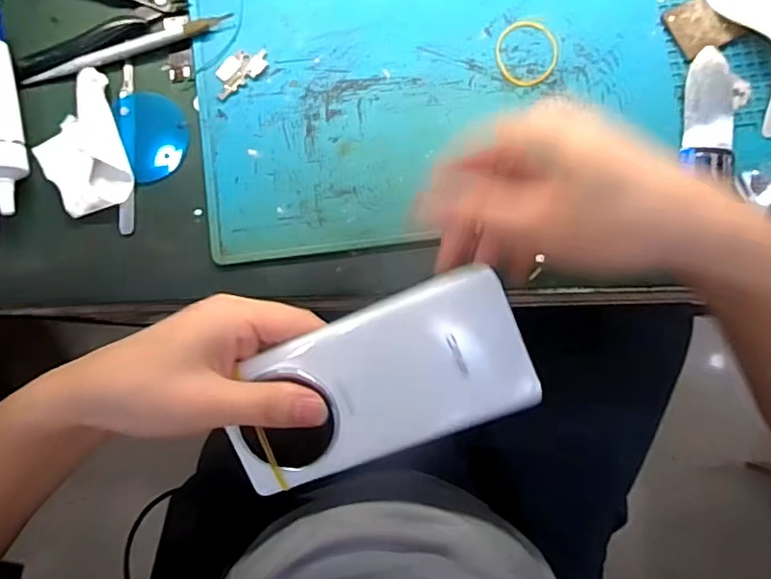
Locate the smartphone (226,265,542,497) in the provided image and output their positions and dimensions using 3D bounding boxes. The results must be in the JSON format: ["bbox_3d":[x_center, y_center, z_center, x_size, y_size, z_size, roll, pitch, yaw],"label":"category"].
[{"bbox_3d":[-0.007,0.051,0.285,0.159,0.008,0.077,-24,91,9],"label":"smartphone"}]

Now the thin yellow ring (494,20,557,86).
[{"bbox_3d":[0.093,-0.156,0.362,0.041,0.004,0.046,8,84,2],"label":"thin yellow ring"}]

